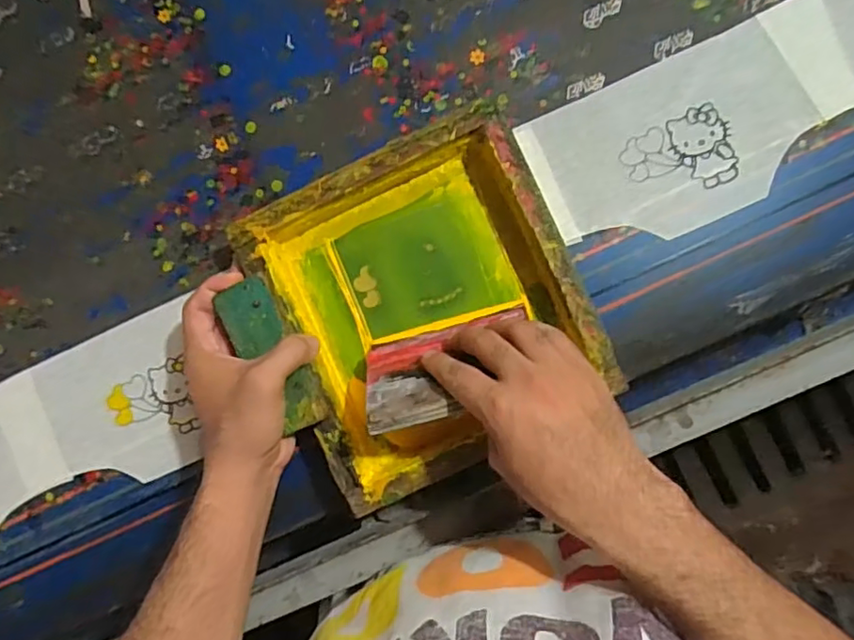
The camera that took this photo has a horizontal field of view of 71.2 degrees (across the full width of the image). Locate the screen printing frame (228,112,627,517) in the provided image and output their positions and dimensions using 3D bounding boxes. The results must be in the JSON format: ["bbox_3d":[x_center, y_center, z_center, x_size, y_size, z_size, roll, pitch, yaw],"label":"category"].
[{"bbox_3d":[-0.004,-0.008,0.471,0.238,0.058,0.243,-26,85,7],"label":"screen printing frame"}]

